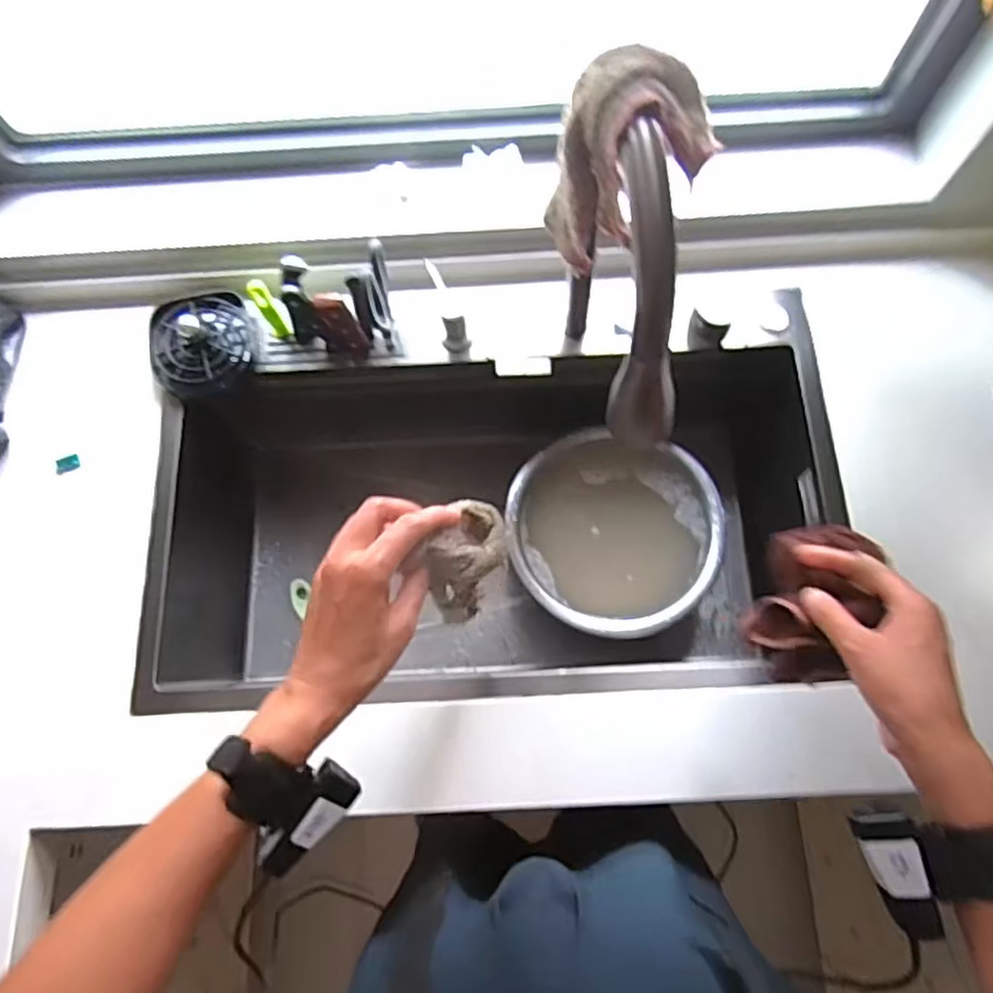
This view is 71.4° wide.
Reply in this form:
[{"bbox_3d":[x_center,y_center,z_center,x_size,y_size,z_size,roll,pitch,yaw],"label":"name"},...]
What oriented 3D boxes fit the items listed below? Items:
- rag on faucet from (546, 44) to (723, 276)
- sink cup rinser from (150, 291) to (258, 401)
[{"bbox_3d":[0.081,-0.218,0.469,0.084,0.144,0.097,37,78,12],"label":"rag on faucet"},{"bbox_3d":[-0.340,-0.179,0.796,0.118,0.049,0.115,0,73,1],"label":"sink cup rinser"}]

